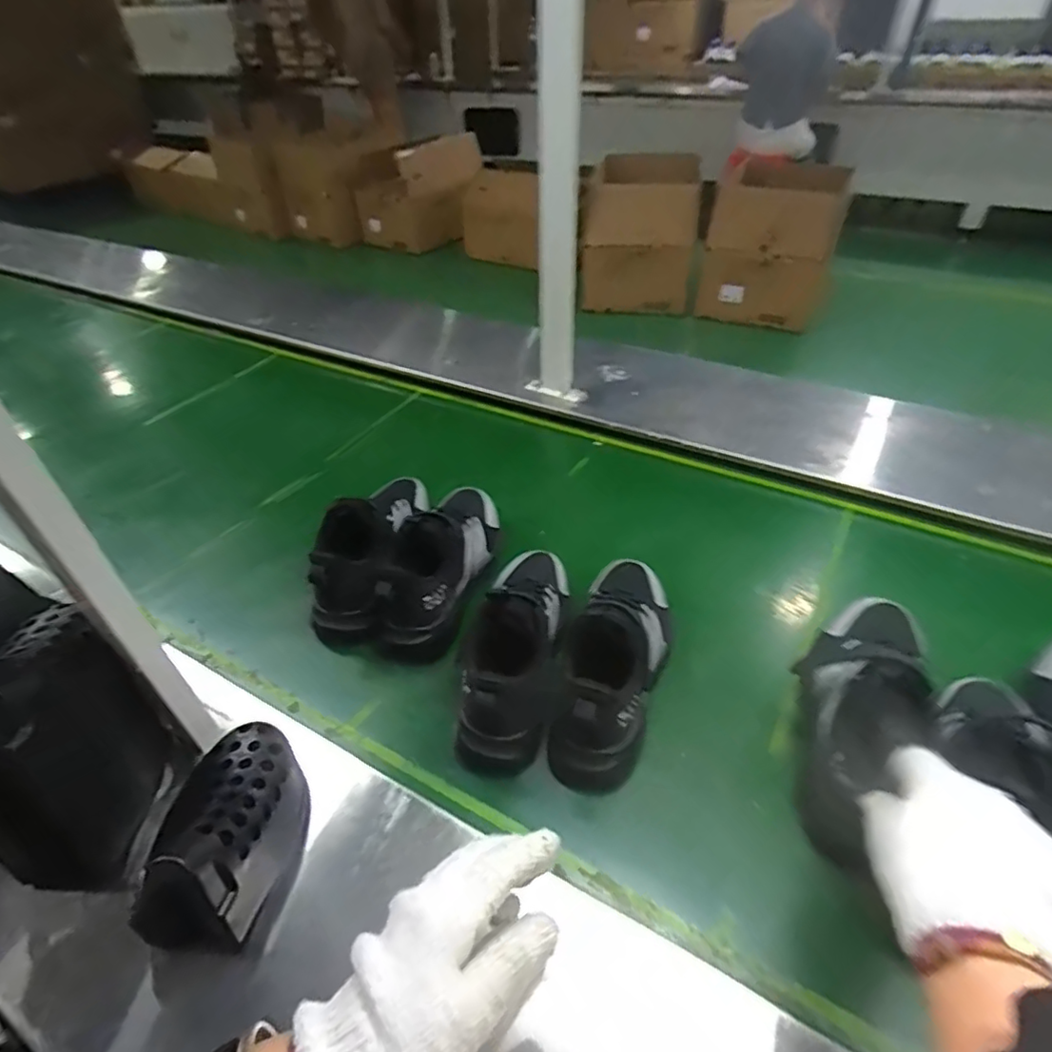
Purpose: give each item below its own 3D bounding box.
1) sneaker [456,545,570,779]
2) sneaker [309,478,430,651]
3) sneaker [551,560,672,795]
[{"bbox_3d":[-0.001,0.084,0.553,0.084,0.126,0.220,6,43,9],"label":"sneaker"},{"bbox_3d":[-0.174,0.007,0.661,0.105,0.109,0.219,-1,42,1],"label":"sneaker"},{"bbox_3d":[0.084,0.099,0.532,0.081,0.107,0.228,10,44,13],"label":"sneaker"}]

